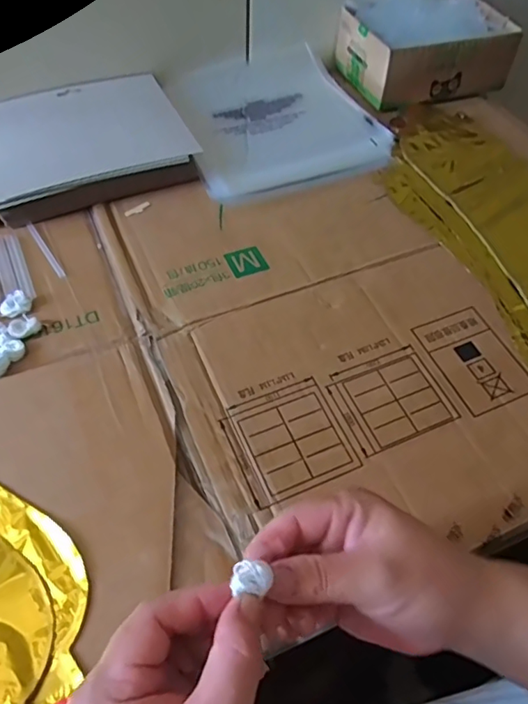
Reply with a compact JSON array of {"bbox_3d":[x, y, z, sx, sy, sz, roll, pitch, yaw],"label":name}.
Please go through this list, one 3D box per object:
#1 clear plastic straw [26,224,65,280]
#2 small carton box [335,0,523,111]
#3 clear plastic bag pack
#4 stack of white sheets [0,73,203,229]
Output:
[{"bbox_3d":[-0.199,-0.094,0.489,0.007,0.004,0.078,-29,62,-21],"label":"clear plastic straw"},{"bbox_3d":[0.200,-0.374,0.660,0.186,0.071,0.139,-14,57,-12],"label":"small carton box"},{"bbox_3d":[0.010,-0.271,0.610,0.212,0.022,0.222,-18,58,-15],"label":"clear plastic bag pack"},{"bbox_3d":[-0.187,-0.219,0.551,0.202,0.029,0.169,-19,58,-15],"label":"stack of white sheets"}]

